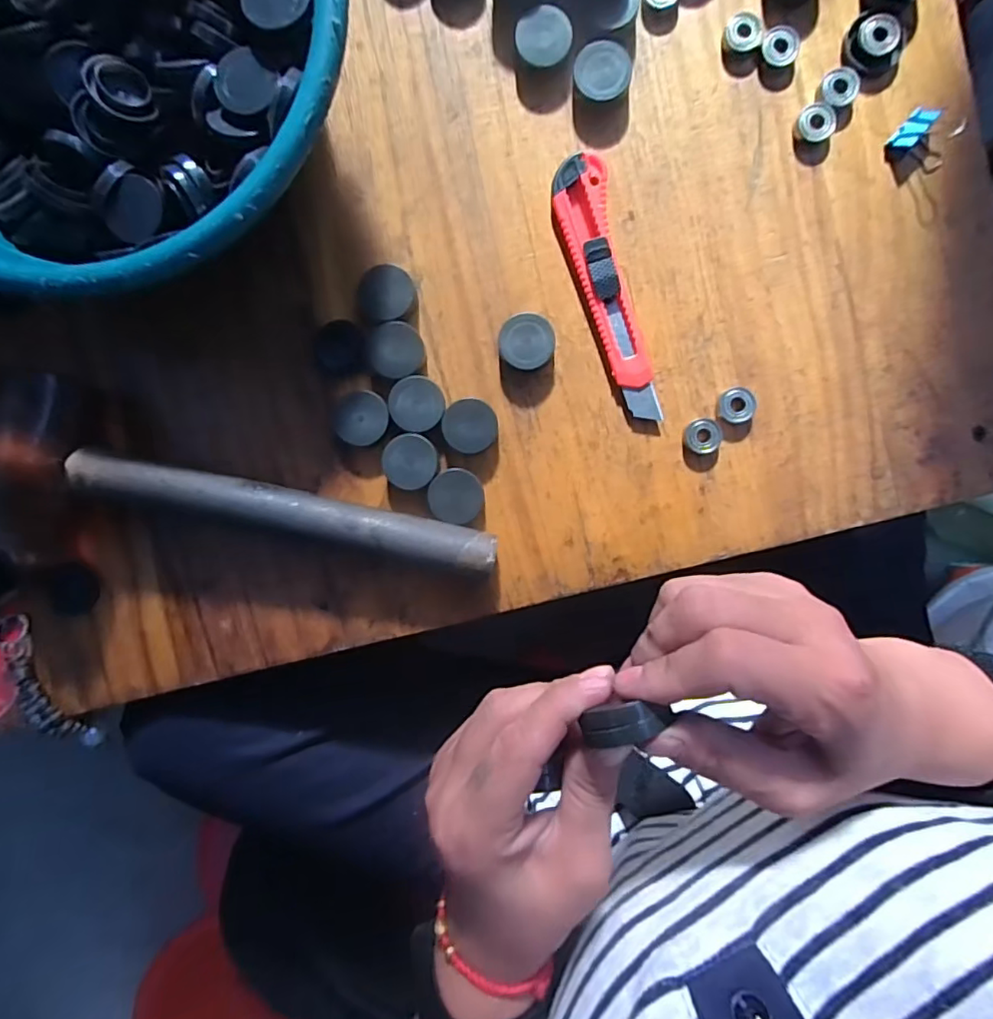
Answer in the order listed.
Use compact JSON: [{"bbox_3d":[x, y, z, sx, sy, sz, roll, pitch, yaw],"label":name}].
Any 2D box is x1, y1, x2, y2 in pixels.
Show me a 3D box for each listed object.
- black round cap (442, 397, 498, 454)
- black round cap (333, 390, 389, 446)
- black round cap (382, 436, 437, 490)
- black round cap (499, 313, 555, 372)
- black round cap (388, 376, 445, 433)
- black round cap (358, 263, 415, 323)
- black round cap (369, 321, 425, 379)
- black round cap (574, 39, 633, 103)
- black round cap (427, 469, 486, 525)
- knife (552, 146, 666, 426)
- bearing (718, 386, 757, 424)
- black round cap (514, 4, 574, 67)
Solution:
[{"bbox_3d":[-0.015,-0.050,0.341,0.032,0.013,0.031,0,92,1],"label":"black round cap"},{"bbox_3d":[-0.082,-0.055,0.343,0.034,0.013,0.031,0,92,1],"label":"black round cap"},{"bbox_3d":[-0.052,-0.029,0.343,0.032,0.014,0.032,0,92,1],"label":"black round cap"},{"bbox_3d":[0.018,-0.099,0.338,0.032,0.015,0.032,0,92,1],"label":"black round cap"},{"bbox_3d":[-0.047,-0.063,0.341,0.032,0.013,0.032,0,92,1],"label":"black round cap"},{"bbox_3d":[-0.064,-0.127,0.338,0.032,0.015,0.031,0,92,1],"label":"black round cap"},{"bbox_3d":[-0.059,-0.094,0.340,0.031,0.013,0.032,0,92,1],"label":"black round cap"},{"bbox_3d":[0.060,-0.249,0.326,0.031,0.014,0.031,0,92,1],"label":"black round cap"},{"bbox_3d":[-0.024,-0.008,0.342,0.033,0.015,0.031,0,92,1],"label":"black round cap"},{"bbox_3d":[0.065,-0.129,0.337,0.032,0.011,0.156,-14,92,2],"label":"knife"},{"bbox_3d":[0.144,-0.062,0.338,0.023,0.010,0.021,0,92,1],"label":"bearing"},{"bbox_3d":[0.027,-0.270,0.326,0.030,0.014,0.033,0,92,1],"label":"black round cap"}]

